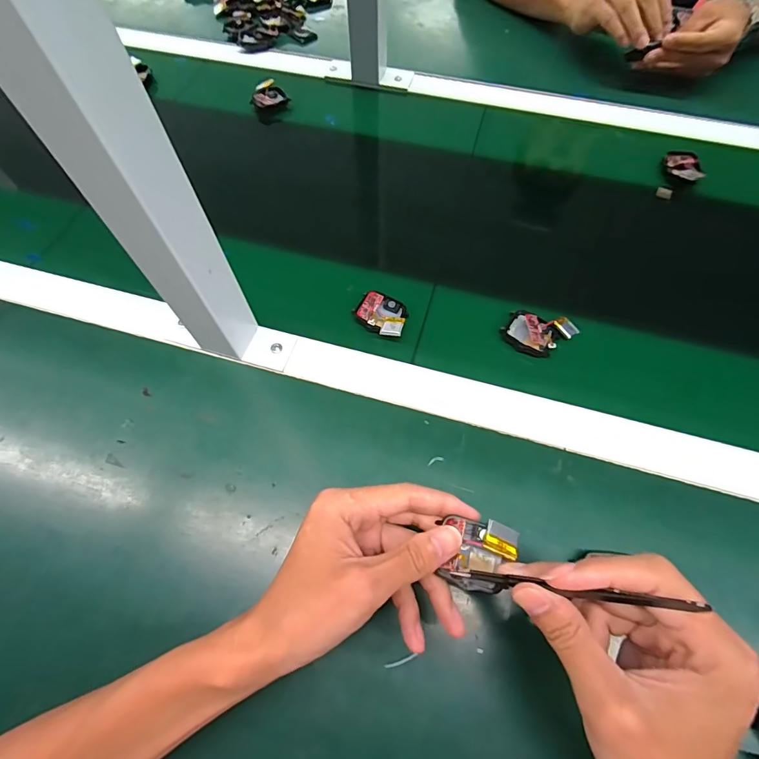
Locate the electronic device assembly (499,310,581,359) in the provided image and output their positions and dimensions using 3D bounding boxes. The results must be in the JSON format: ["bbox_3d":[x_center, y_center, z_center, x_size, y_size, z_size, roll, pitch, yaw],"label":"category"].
[{"bbox_3d":[0.149,-0.042,0.386,0.066,0.015,0.041,10,65,5],"label":"electronic device assembly"}]

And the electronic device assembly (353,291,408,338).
[{"bbox_3d":[0.004,-0.061,0.392,0.053,0.019,0.042,30,68,14],"label":"electronic device assembly"}]

